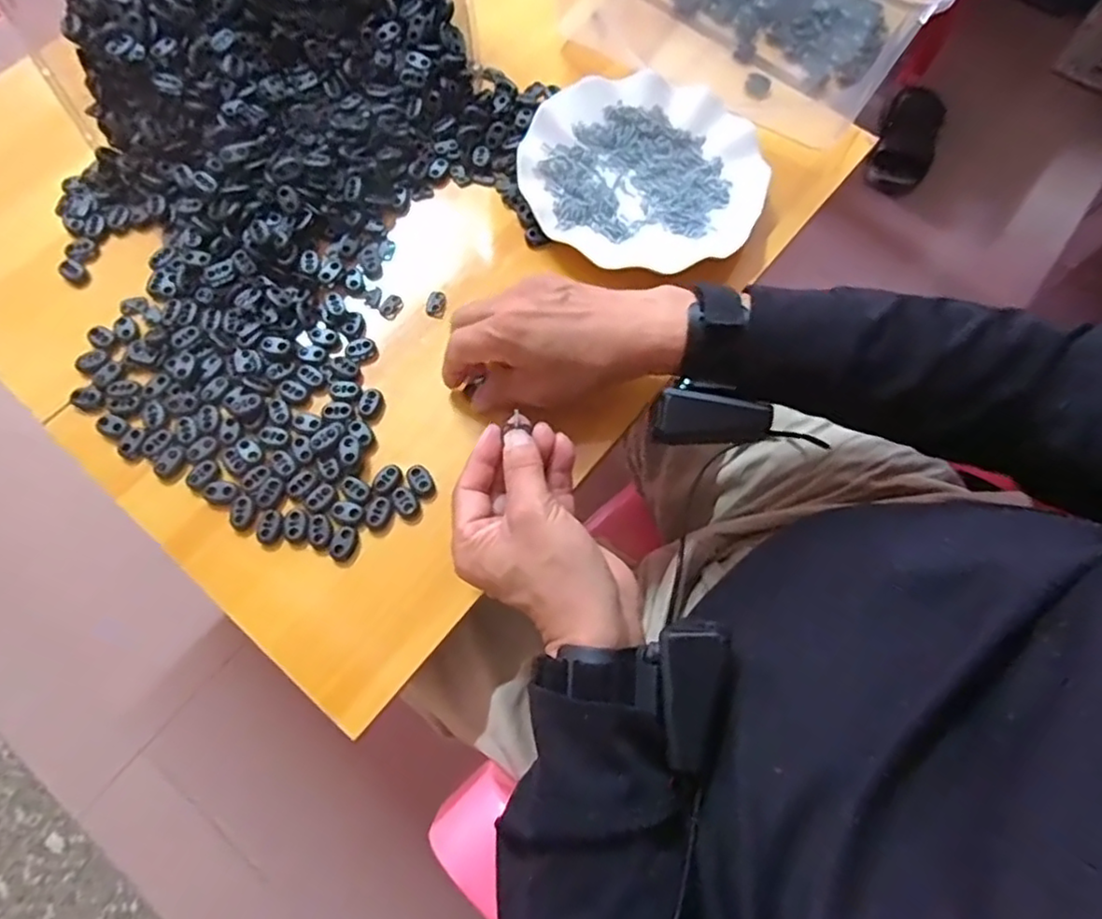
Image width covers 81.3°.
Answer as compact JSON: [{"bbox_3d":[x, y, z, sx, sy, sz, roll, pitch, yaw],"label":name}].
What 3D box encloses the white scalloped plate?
[{"bbox_3d":[0.071,-0.221,0.490,0.178,0.024,0.174,0,68,-1],"label":"white scalloped plate"}]

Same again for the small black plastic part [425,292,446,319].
[{"bbox_3d":[-0.082,-0.112,0.461,0.013,0.007,0.017,11,69,4],"label":"small black plastic part"}]

